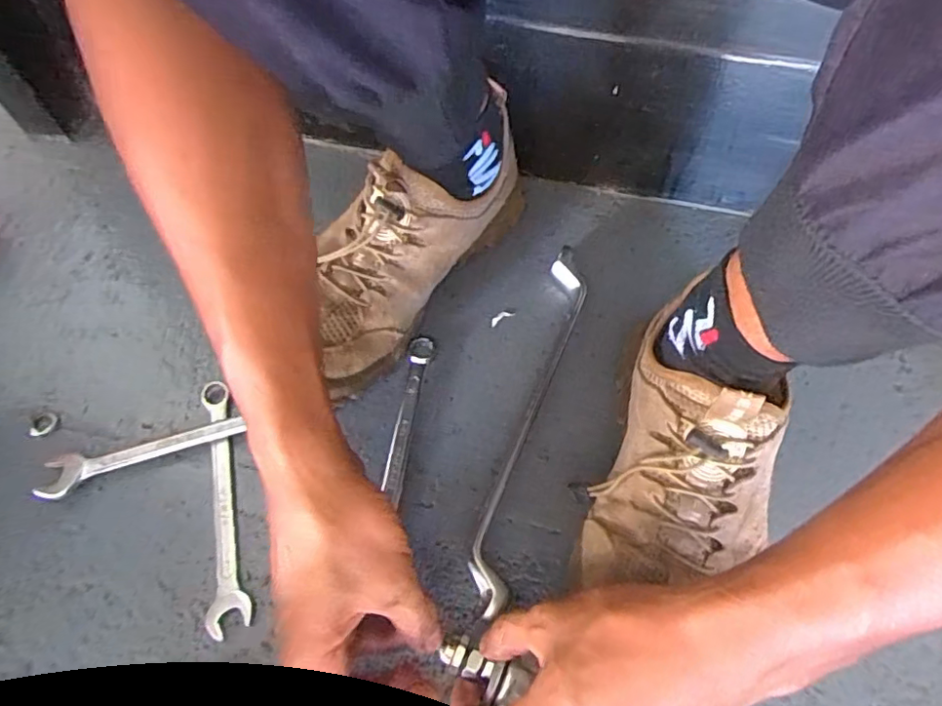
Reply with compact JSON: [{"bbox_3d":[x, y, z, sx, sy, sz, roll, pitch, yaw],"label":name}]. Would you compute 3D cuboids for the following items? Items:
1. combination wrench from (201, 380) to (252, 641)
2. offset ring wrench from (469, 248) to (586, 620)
[{"bbox_3d":[-0.172,0.098,0.395,0.026,0.005,0.176,-12,65,-7],"label":"combination wrench"},{"bbox_3d":[0.046,0.042,0.421,0.030,0.033,0.282,15,65,6],"label":"offset ring wrench"}]

